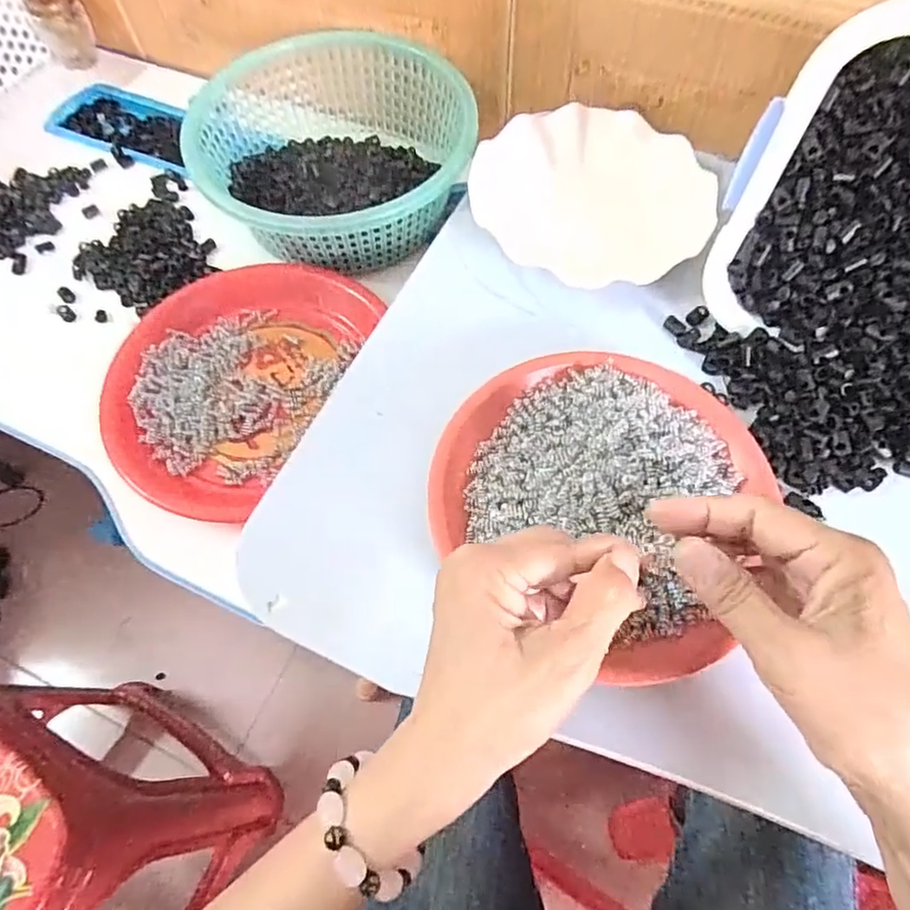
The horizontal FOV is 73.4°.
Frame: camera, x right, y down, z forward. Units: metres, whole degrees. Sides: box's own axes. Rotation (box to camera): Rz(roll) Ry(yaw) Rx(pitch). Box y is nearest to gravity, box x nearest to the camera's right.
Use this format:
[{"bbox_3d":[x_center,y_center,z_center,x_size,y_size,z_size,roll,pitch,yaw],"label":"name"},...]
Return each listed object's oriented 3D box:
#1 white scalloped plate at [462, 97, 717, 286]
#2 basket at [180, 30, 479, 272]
[{"bbox_3d":[0.115,-0.209,0.493,0.184,0.039,0.170,36,69,18],"label":"white scalloped plate"},{"bbox_3d":[-0.103,-0.267,0.547,0.230,0.089,0.206,-2,63,1],"label":"basket"}]

